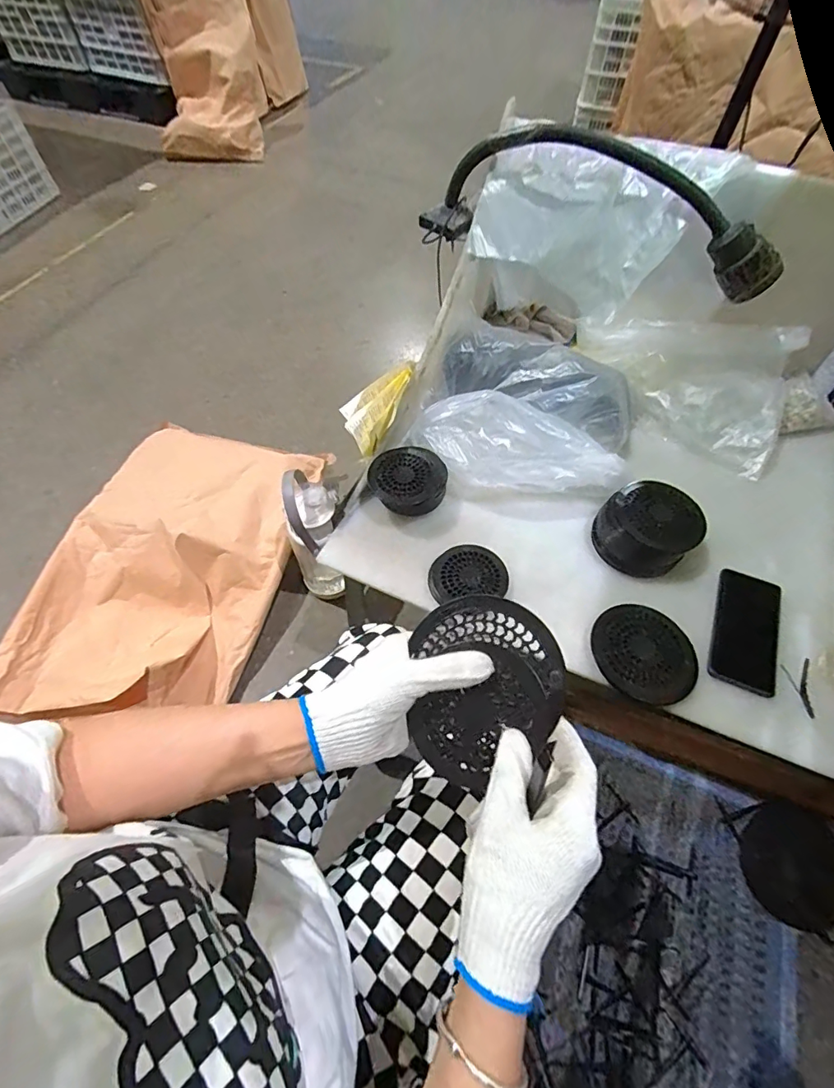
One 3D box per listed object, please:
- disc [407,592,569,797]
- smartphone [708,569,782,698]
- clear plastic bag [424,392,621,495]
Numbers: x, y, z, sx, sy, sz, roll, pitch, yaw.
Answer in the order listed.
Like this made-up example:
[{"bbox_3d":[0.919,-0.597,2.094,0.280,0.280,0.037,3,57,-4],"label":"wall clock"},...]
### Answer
[{"bbox_3d":[0.045,0.097,0.367,0.126,0.015,0.126,-2,77,11],"label":"disc"},{"bbox_3d":[0.422,0.108,0.622,0.074,0.009,0.164,21,60,12],"label":"smartphone"},{"bbox_3d":[0.150,-0.136,0.718,0.301,0.093,0.108,13,58,7],"label":"clear plastic bag"}]

